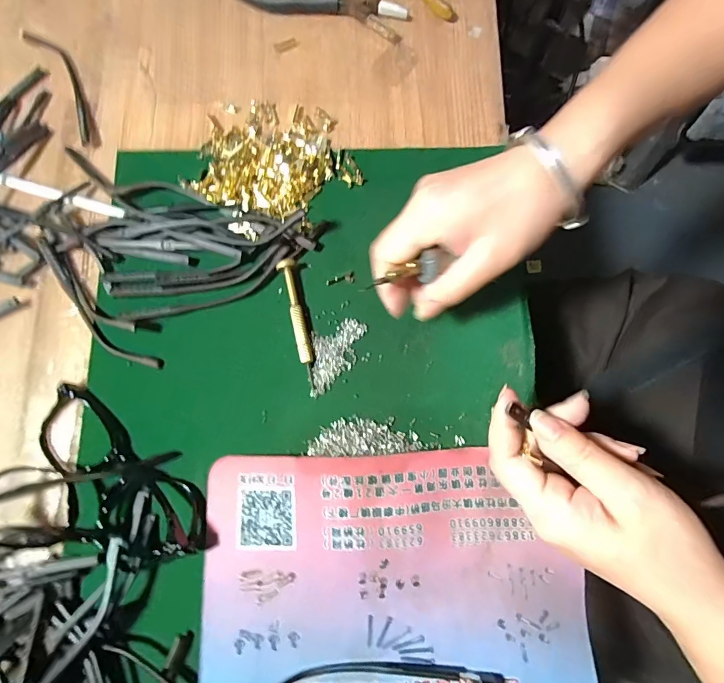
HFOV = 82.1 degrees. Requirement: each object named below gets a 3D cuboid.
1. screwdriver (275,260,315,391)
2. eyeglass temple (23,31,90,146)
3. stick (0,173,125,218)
[{"bbox_3d":[-0.043,-0.014,0.294,0.013,0.013,0.090,-16,78,-2],"label":"screwdriver"},{"bbox_3d":[-0.247,-0.216,0.346,0.023,0.006,0.128,-32,80,-5],"label":"eyeglass temple"},{"bbox_3d":[-0.239,-0.114,0.321,0.121,0.004,0.010,18,79,5],"label":"stick"}]

